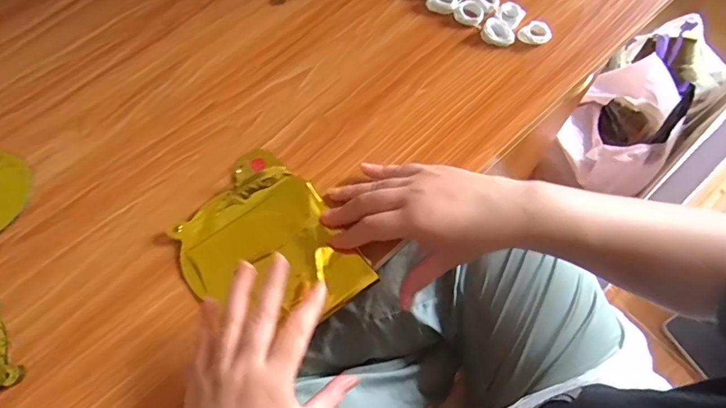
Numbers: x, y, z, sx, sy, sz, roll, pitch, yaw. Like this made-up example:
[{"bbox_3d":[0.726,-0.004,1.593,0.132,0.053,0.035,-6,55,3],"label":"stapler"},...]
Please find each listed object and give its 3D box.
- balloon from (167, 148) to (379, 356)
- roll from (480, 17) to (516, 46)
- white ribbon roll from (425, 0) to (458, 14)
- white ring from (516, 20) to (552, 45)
[{"bbox_3d":[-0.086,0.039,0.397,0.129,0.013,0.156,-34,76,-12],"label":"balloon"},{"bbox_3d":[0.142,-0.180,0.476,0.035,0.009,0.023,26,71,11],"label":"roll"},{"bbox_3d":[0.087,-0.223,0.494,0.032,0.011,0.028,41,74,16],"label":"white ribbon roll"},{"bbox_3d":[0.180,-0.179,0.474,0.032,0.010,0.029,30,71,13],"label":"white ring"}]

